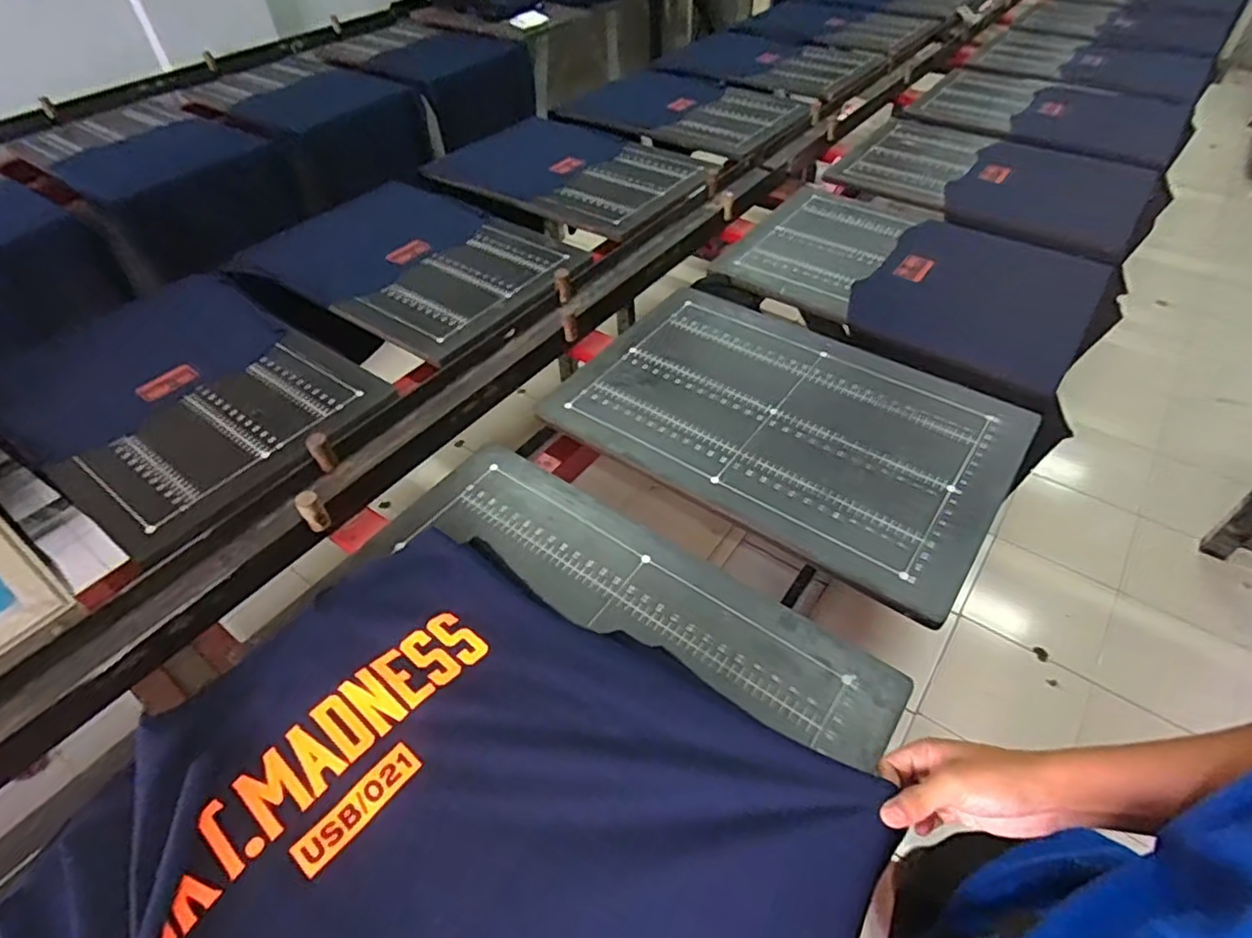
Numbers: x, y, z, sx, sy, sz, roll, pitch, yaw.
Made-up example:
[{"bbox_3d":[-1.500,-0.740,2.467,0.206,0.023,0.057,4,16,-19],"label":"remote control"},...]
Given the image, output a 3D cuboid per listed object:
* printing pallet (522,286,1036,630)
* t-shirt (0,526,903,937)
[{"bbox_3d":[0.211,-0.090,0.938,0.623,0.020,0.406,27,54,26],"label":"printing pallet"},{"bbox_3d":[-0.166,0.328,0.526,0.603,0.066,0.553,26,53,25],"label":"t-shirt"}]

